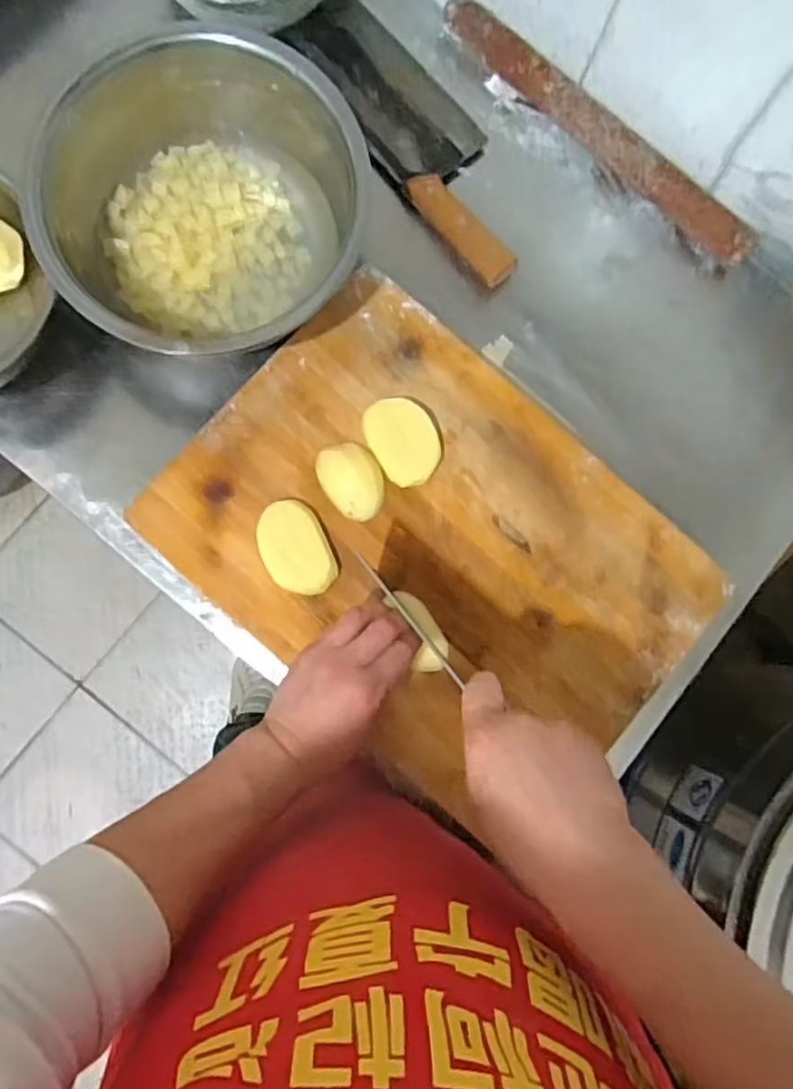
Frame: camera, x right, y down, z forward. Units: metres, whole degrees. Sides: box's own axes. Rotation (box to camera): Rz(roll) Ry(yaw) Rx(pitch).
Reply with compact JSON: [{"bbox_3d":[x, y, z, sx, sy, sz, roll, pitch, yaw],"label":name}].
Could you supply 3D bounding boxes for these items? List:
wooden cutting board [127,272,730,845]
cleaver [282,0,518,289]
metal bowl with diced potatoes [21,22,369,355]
[{"bbox_3d":[0.034,0.004,0.564,0.422,0.033,0.311,44,82,1],"label":"wooden cutting board"},{"bbox_3d":[0.021,-0.386,0.605,0.094,0.024,0.315,-39,88,-7],"label":"cleaver"},{"bbox_3d":[-0.163,-0.288,0.551,0.255,0.102,0.244,-21,85,-6],"label":"metal bowl with diced potatoes"}]

